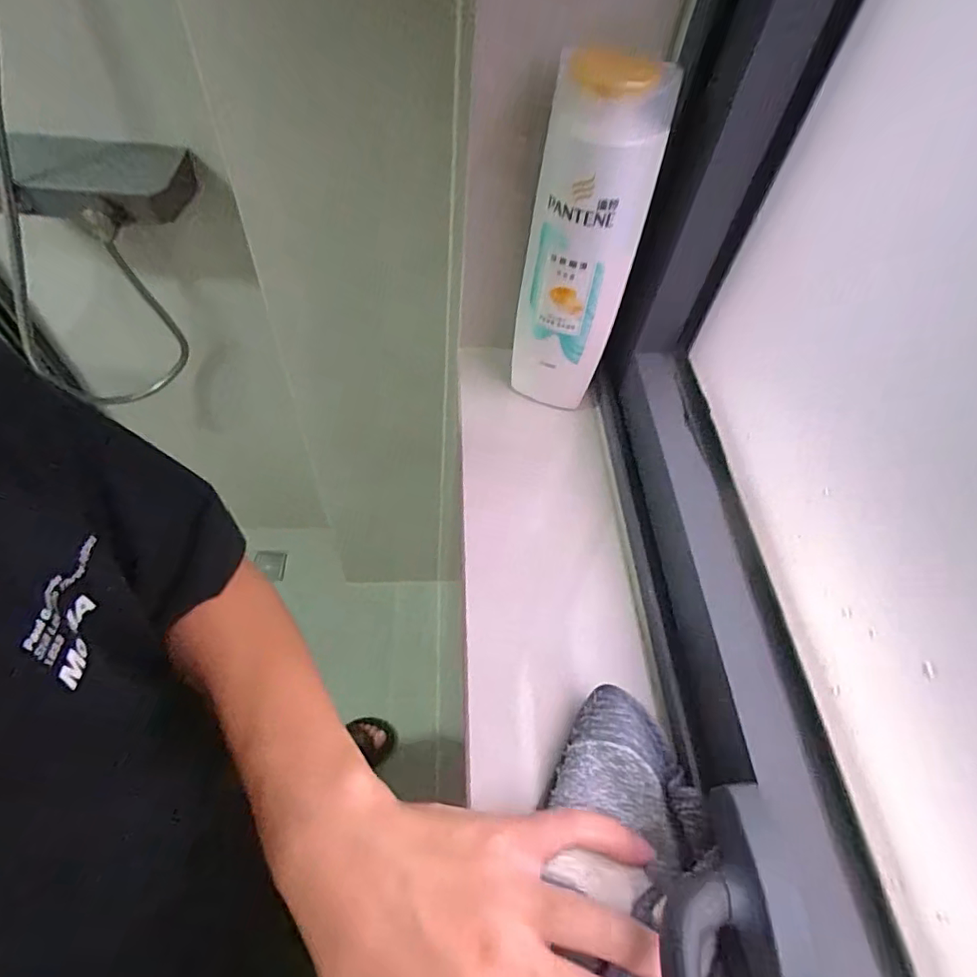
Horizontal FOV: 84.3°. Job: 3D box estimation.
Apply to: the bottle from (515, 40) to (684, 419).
[{"bbox_3d":[0.054,-0.136,0.334,0.062,0.209,0.037,9,53,1],"label":"bottle"}]

